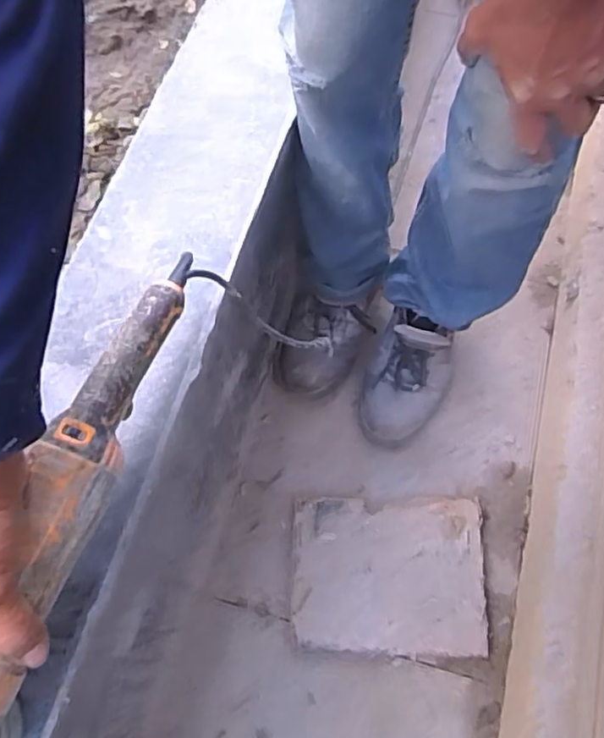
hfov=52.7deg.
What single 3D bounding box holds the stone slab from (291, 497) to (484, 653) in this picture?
[{"bbox_3d":[0.112,0.270,0.805,0.244,0.023,0.190,1,67,1],"label":"stone slab"}]

